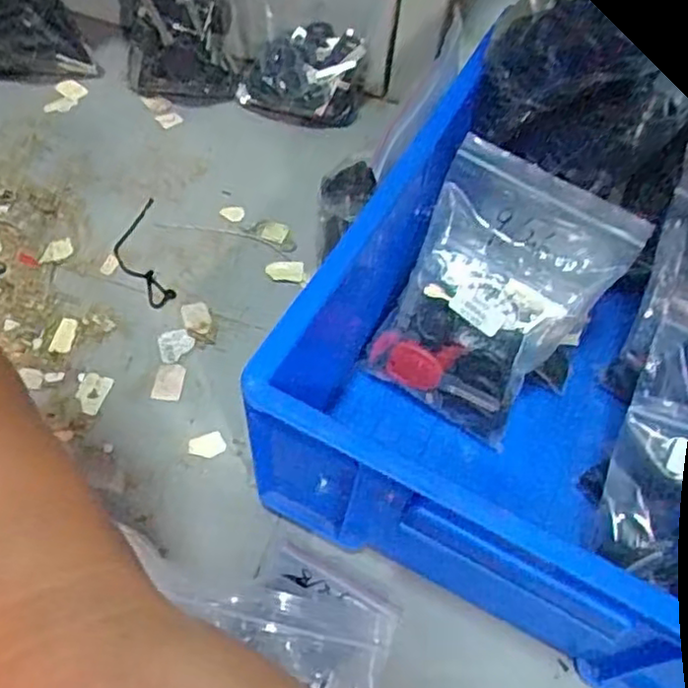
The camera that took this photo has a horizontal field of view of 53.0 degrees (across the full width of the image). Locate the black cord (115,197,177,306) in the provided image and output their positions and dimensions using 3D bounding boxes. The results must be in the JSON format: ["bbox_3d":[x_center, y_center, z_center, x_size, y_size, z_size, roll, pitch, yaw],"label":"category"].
[{"bbox_3d":[-0.160,-0.071,0.540,0.038,0.004,0.108,-14,58,-13],"label":"black cord"}]

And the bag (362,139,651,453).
[{"bbox_3d":[0.093,-0.032,0.448,0.120,0.026,0.168,33,99,14],"label":"bag"}]

